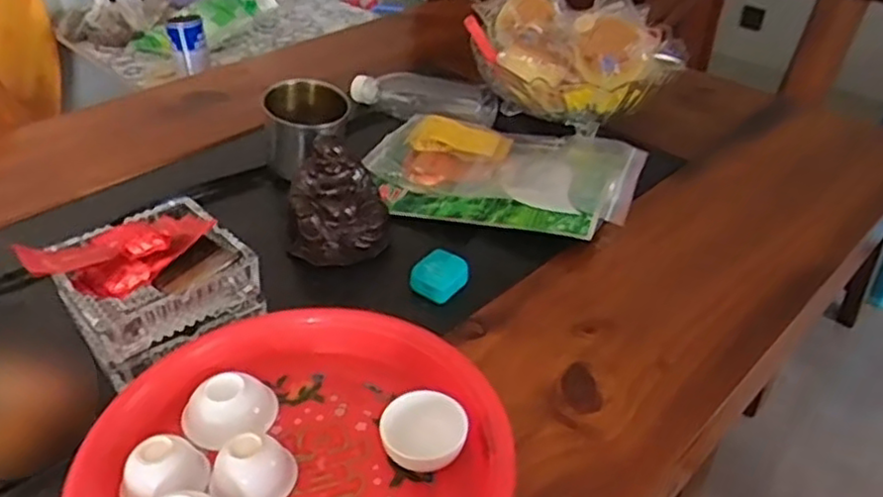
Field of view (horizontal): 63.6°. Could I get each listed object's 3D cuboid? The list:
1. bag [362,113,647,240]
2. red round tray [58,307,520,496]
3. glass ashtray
[{"bbox_3d":[0.062,-0.081,0.724,0.261,0.035,0.181,9,37,14],"label":"bag"},{"bbox_3d":[-0.091,0.130,0.438,0.248,0.039,0.225,-22,41,-26],"label":"red round tray"},{"bbox_3d":[-0.218,0.025,0.541,0.122,0.053,0.128,-27,44,-32],"label":"glass ashtray"}]

